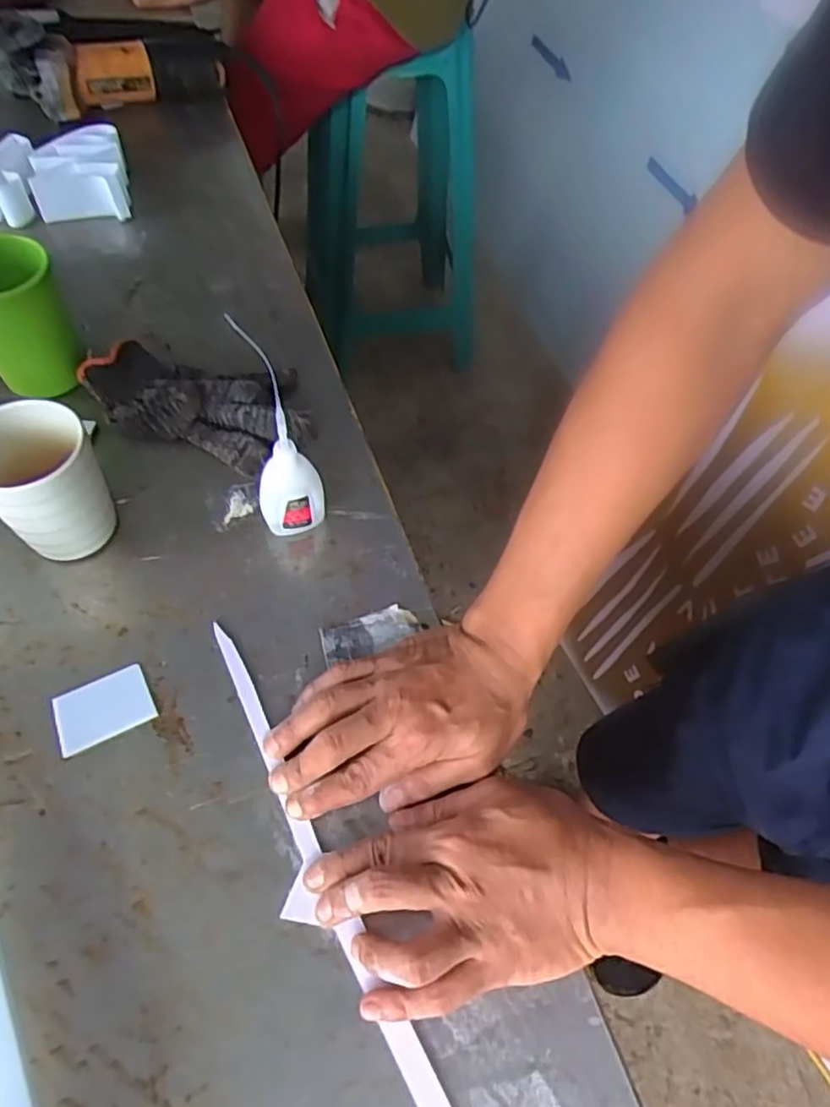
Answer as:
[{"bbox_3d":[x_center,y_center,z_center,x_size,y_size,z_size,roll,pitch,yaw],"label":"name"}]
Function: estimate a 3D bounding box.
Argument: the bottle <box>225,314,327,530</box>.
[{"bbox_3d":[-0.086,-0.073,0.442,0.044,0.143,0.046,-11,58,-12],"label":"bottle"}]

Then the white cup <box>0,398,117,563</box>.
[{"bbox_3d":[-0.239,-0.043,0.437,0.070,0.094,0.072,2,57,-3],"label":"white cup"}]

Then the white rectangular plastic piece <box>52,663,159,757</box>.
[{"bbox_3d":[-0.190,0.093,0.411,0.055,0.005,0.039,-20,60,-17],"label":"white rectangular plastic piece"}]

